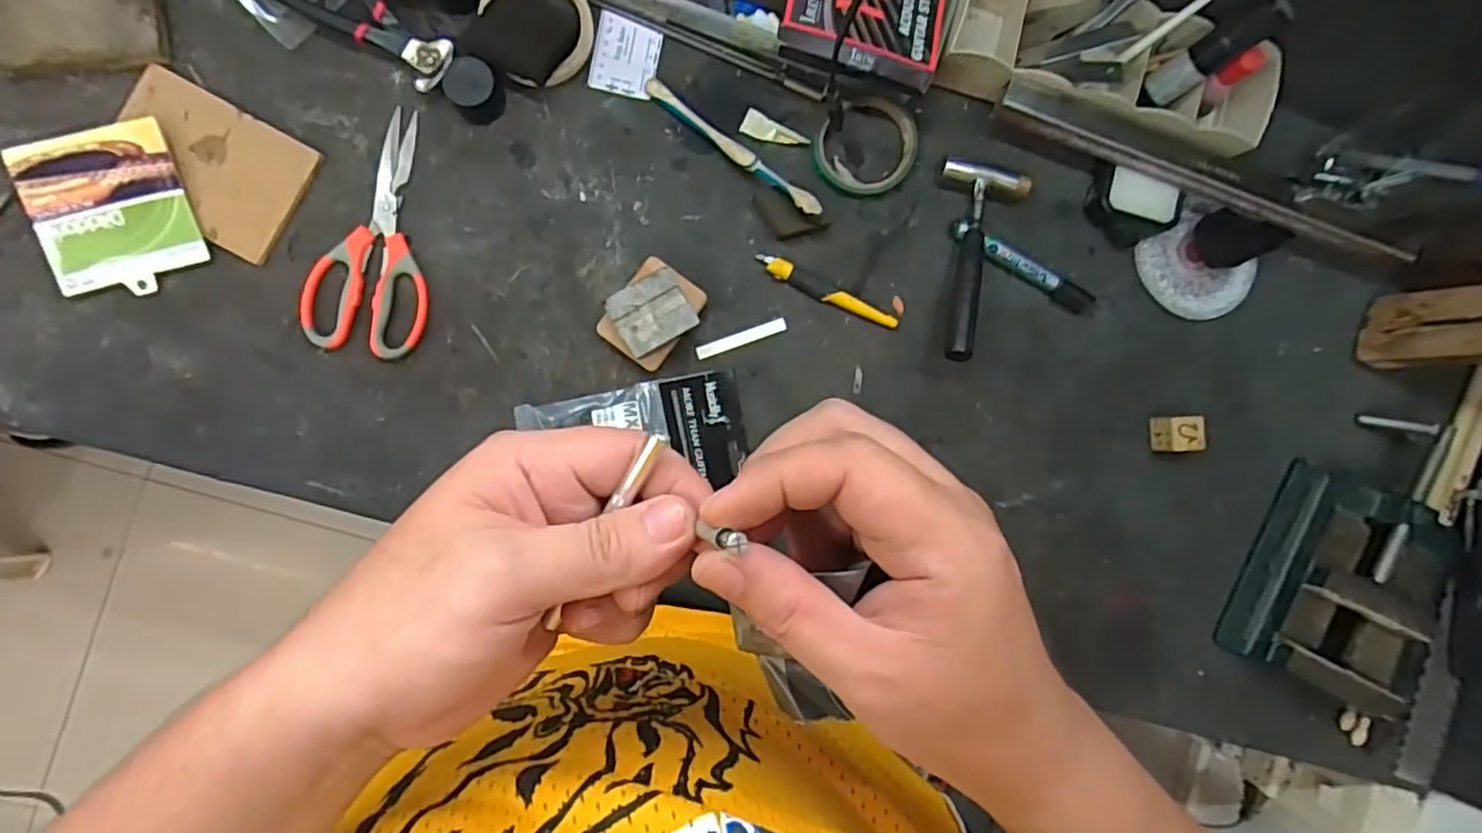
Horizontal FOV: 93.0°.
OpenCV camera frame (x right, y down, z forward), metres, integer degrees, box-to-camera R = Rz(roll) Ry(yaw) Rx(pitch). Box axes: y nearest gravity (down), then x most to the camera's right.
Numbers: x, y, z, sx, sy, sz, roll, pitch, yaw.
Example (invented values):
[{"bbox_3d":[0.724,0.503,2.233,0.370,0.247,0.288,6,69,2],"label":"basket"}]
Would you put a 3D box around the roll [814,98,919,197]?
[{"bbox_3d":[0.108,-0.233,0.608,0.090,0.011,0.080,-1,91,-5],"label":"roll"}]

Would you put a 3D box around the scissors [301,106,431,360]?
[{"bbox_3d":[-0.293,-0.149,0.573,0.093,0.009,0.196,11,90,-6],"label":"scissors"}]

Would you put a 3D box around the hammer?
[{"bbox_3d":[0.195,-0.136,0.593,0.068,0.028,0.186,15,75,-6],"label":"hammer"}]

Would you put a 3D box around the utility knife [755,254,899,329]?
[{"bbox_3d":[0.075,-0.108,0.605,0.131,0.017,0.018,24,89,-5],"label":"utility knife"}]

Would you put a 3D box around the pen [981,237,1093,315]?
[{"bbox_3d":[0.261,-0.123,0.619,0.113,0.014,0.021,29,88,-5],"label":"pen"}]

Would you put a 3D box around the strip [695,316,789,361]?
[{"bbox_3d":[0.001,-0.067,0.604,0.080,0.004,0.012,-20,93,-5],"label":"strip"}]

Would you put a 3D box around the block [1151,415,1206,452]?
[{"bbox_3d":[0.387,0.015,0.624,0.031,0.033,0.030,-5,92,-5],"label":"block"}]

